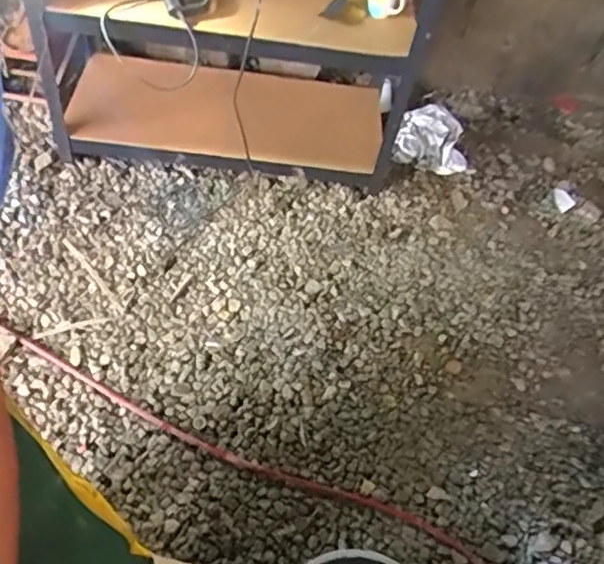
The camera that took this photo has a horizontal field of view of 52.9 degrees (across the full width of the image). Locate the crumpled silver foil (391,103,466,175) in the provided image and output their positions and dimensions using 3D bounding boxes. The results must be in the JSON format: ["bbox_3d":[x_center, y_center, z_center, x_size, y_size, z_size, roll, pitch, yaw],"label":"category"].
[{"bbox_3d":[0.389,-0.425,1.788,0.216,0.152,0.131,10,55,3],"label":"crumpled silver foil"}]

